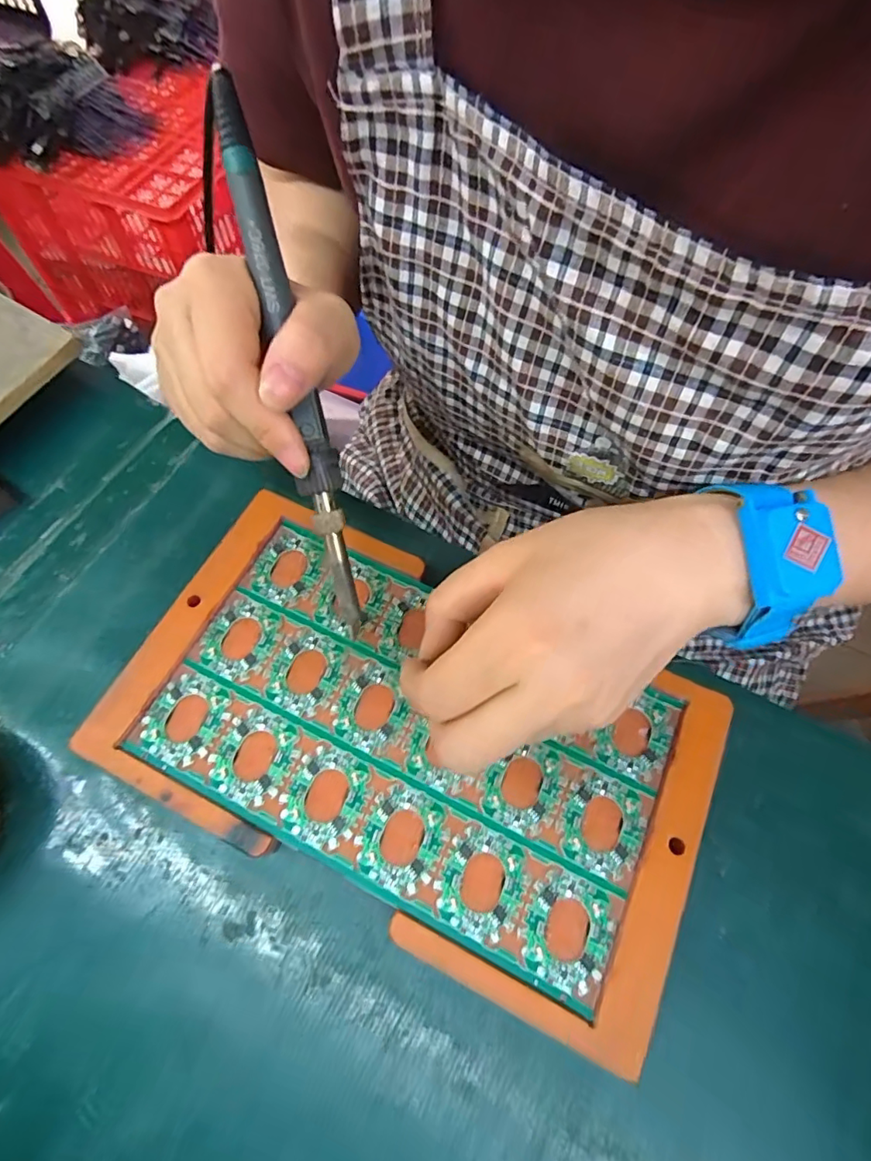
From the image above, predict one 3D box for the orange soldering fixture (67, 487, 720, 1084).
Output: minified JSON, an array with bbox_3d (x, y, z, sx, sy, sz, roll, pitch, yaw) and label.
[{"bbox_3d":[-0.011,0.062,0.224,0.236,0.015,0.137,25,68,10],"label":"orange soldering fixture"}]

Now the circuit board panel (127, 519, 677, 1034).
[{"bbox_3d":[-0.012,0.062,0.222,0.203,0.004,0.119,25,68,10],"label":"circuit board panel"}]

